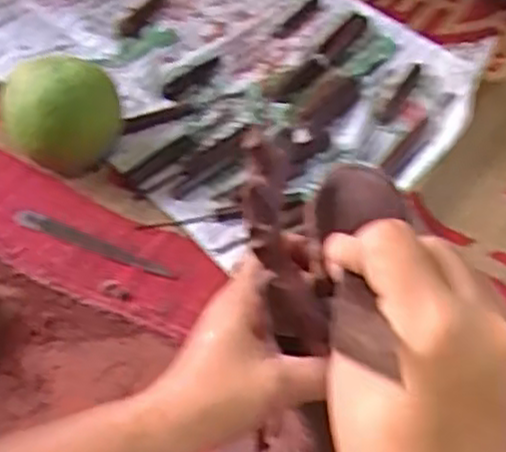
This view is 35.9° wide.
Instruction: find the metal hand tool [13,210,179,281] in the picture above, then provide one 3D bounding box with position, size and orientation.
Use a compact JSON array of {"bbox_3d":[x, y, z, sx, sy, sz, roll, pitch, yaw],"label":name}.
[{"bbox_3d":[-0.176,0.020,0.882,0.200,0.010,0.026,18,55,14],"label":"metal hand tool"}]

